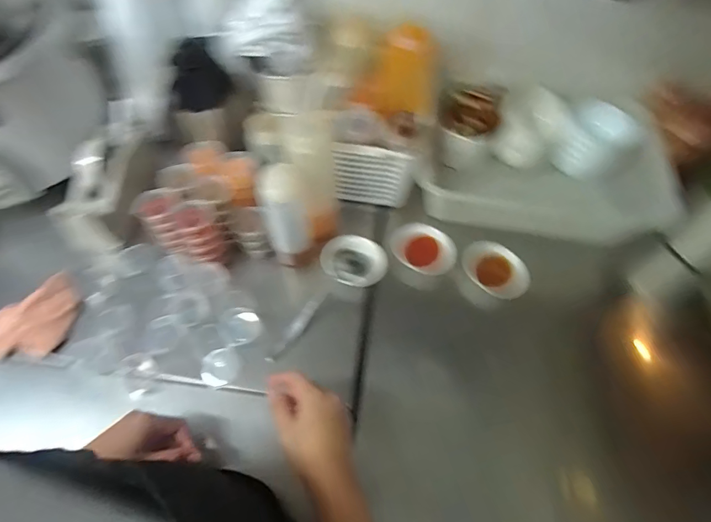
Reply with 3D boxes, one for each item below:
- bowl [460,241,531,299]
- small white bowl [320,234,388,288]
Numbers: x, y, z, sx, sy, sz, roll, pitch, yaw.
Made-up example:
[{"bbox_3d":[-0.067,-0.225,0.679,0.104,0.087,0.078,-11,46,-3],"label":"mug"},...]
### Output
[{"bbox_3d":[0.221,0.017,0.672,0.080,0.032,0.106,-32,65,-19],"label":"bowl"},{"bbox_3d":[0.000,0.007,0.675,0.097,0.046,0.084,13,60,6],"label":"small white bowl"}]

